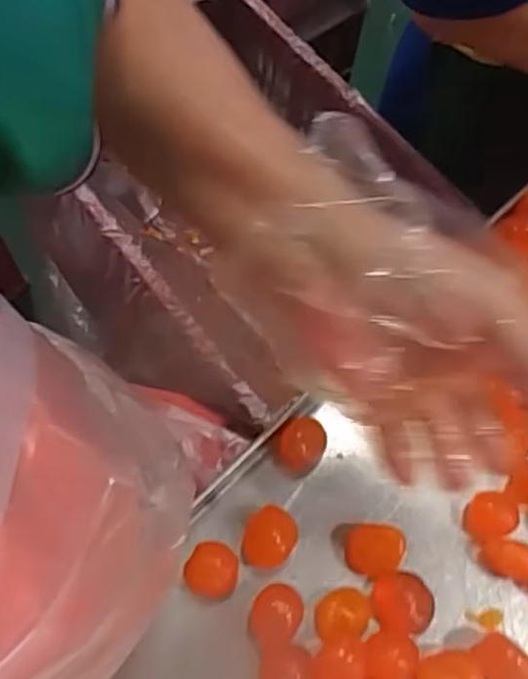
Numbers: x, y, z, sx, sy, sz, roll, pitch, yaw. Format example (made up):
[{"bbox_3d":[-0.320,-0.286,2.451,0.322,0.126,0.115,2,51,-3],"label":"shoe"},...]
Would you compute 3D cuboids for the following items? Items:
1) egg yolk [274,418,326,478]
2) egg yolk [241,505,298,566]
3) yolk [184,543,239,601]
[{"bbox_3d":[0.023,0.066,0.412,0.032,0.019,0.027,-37,72,-15],"label":"egg yolk"},{"bbox_3d":[0.003,0.116,0.386,0.028,0.016,0.033,41,72,16],"label":"egg yolk"},{"bbox_3d":[-0.029,0.130,0.375,0.028,0.016,0.028,24,68,10],"label":"yolk"}]

